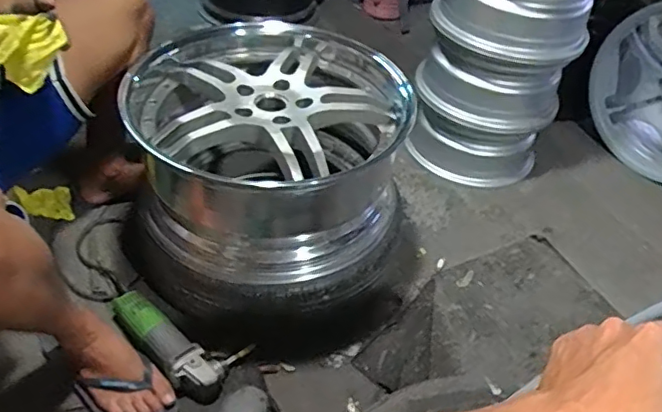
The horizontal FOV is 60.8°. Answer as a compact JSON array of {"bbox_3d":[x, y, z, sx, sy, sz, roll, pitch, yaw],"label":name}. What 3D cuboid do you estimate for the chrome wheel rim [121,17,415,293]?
[{"bbox_3d":[-0.118,-0.124,1.055,0.470,0.296,0.517,-7,45,-15],"label":"chrome wheel rim"}]

